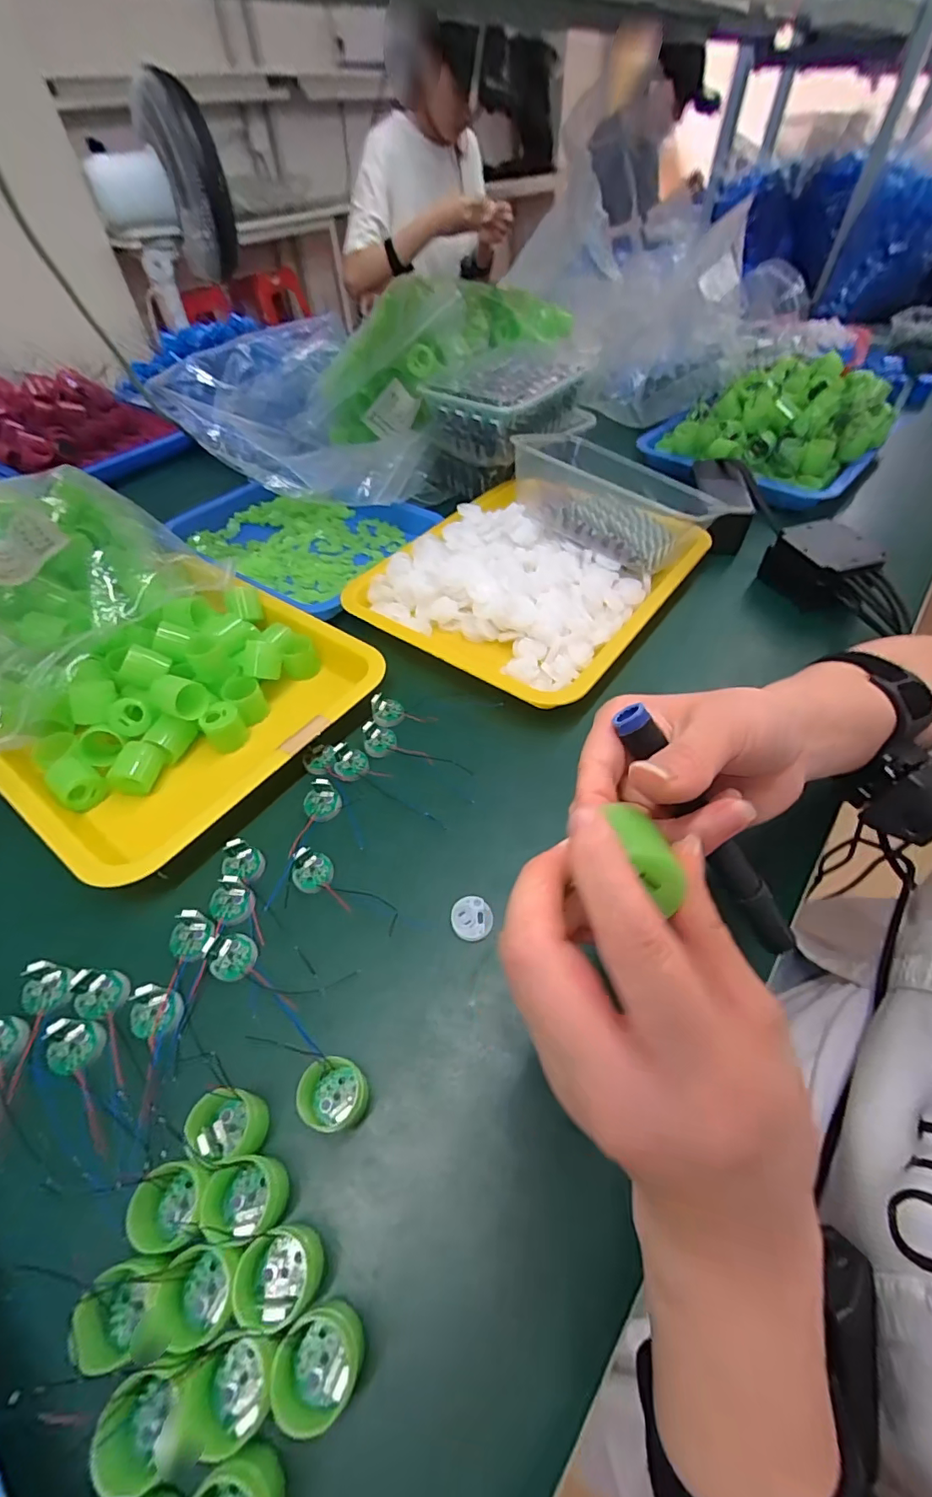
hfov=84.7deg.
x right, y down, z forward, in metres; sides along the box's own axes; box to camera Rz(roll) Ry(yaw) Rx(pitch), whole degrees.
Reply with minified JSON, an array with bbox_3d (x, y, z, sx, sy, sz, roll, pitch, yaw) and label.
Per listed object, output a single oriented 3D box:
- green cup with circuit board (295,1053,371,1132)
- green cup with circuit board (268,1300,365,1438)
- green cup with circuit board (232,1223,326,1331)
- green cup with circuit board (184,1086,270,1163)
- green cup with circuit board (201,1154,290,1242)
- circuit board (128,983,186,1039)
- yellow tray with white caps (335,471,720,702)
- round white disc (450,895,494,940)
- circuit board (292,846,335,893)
[{"bbox_3d":[-0.065,0.171,0.253,0.031,0.027,0.028,16,53,13],"label":"green cup with circuit board"},{"bbox_3d":[-0.057,0.239,0.200,0.029,0.033,0.028,-1,51,1],"label":"green cup with circuit board"},{"bbox_3d":[-0.078,0.221,0.217,0.029,0.029,0.027,-1,51,1],"label":"green cup with circuit board"},{"bbox_3d":[-0.113,0.180,0.247,0.029,0.026,0.028,-1,51,1],"label":"green cup with circuit board"},{"bbox_3d":[-0.099,0.202,0.232,0.031,0.025,0.027,-9,52,-6],"label":"green cup with circuit board"},{"bbox_3d":[-0.172,0.145,0.281,0.026,0.013,0.024,10,52,9],"label":"circuit board"},{"bbox_3d":[0.066,-0.181,0.503,0.248,0.040,0.310,30,58,23],"label":"yellow tray with white caps"},{"bbox_3d":[0.004,0.105,0.317,0.026,0.004,0.026,-1,51,1],"label":"round white disc"},{"bbox_3d":[-0.100,0.078,0.330,0.026,0.013,0.027,-35,58,-24],"label":"circuit board"}]

